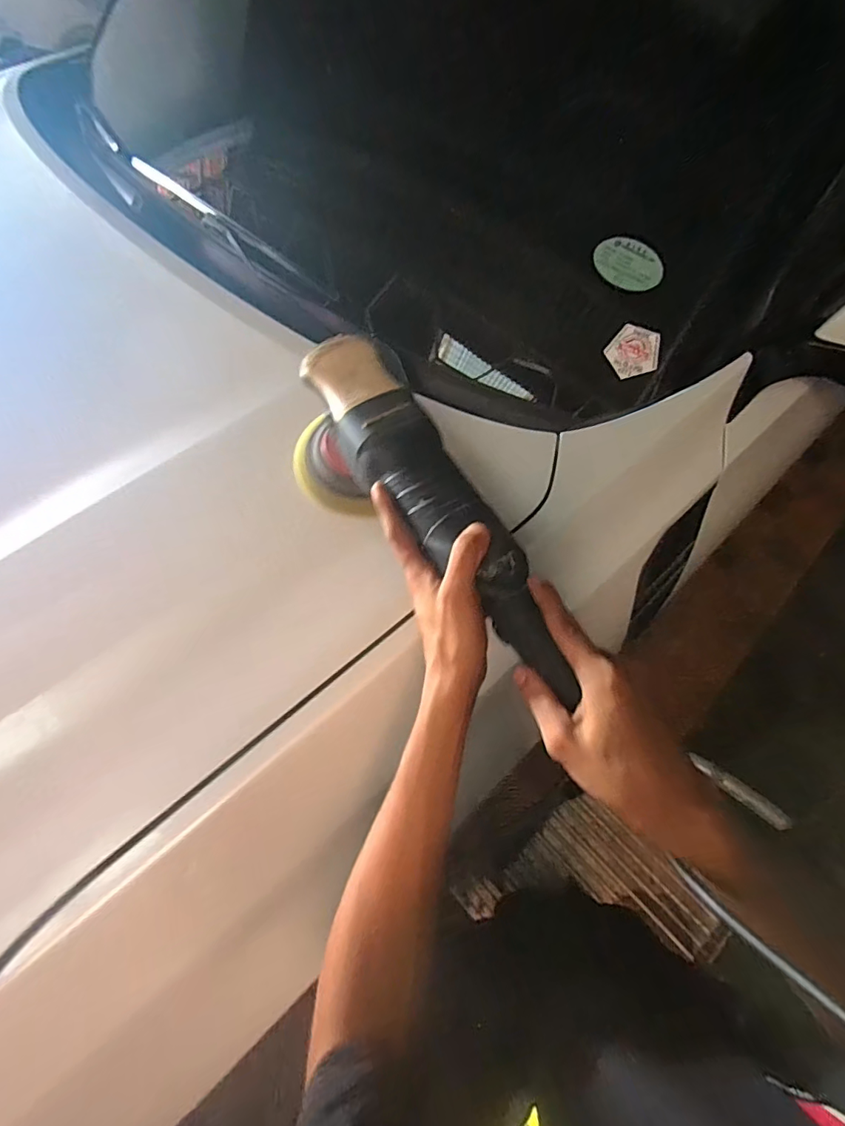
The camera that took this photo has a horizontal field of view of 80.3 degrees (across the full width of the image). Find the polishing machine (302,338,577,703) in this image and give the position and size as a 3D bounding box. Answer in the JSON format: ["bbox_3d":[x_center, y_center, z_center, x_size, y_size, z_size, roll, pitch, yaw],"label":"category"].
[{"bbox_3d":[-0.004,-0.048,0.437,0.089,0.135,0.345,-32,63,-18],"label":"polishing machine"}]

